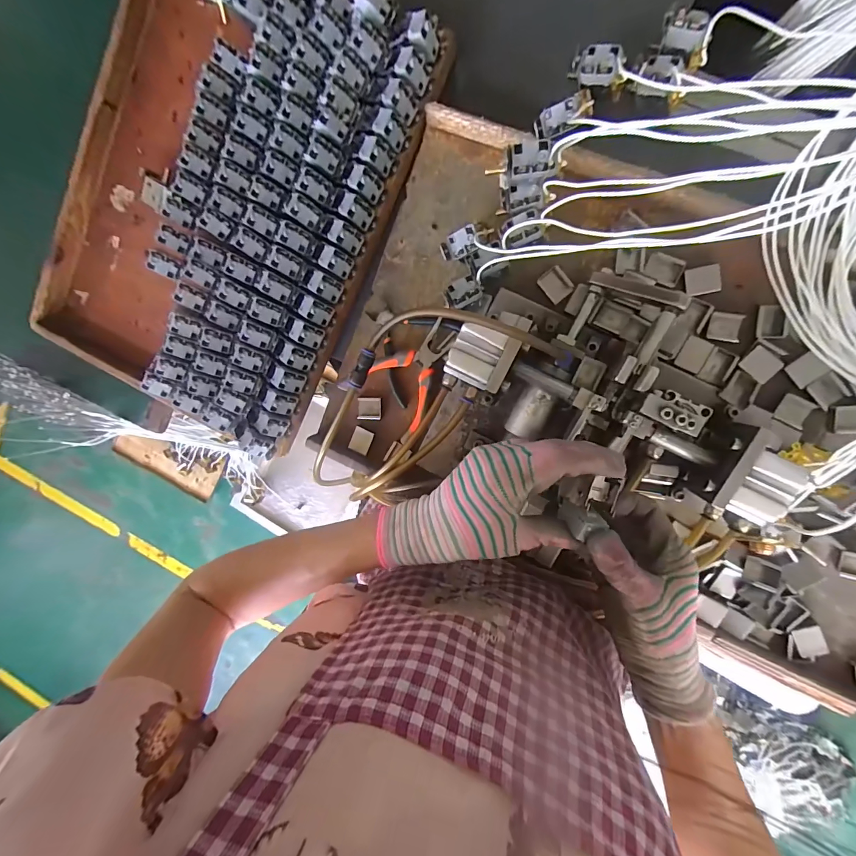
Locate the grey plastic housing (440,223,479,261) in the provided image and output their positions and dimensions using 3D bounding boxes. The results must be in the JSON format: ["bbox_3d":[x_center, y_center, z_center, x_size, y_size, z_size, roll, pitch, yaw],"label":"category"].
[{"bbox_3d":[0.032,-0.177,0.375,0.038,0.016,0.023,-13,113,40],"label":"grey plastic housing"}]

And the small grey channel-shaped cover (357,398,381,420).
[{"bbox_3d":[-0.069,-0.023,0.465,0.028,0.008,0.026,3,96,10],"label":"small grey channel-shaped cover"}]

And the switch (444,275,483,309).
[{"bbox_3d":[0.034,-0.133,0.382,0.034,0.012,0.023,-23,91,11],"label":"switch"}]

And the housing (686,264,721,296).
[{"bbox_3d":[0.270,-0.145,0.381,0.031,0.006,0.025,-8,94,11],"label":"housing"}]

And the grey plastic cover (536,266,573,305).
[{"bbox_3d":[0.136,-0.152,0.412,0.025,0.007,0.034,-37,90,9],"label":"grey plastic cover"}]

